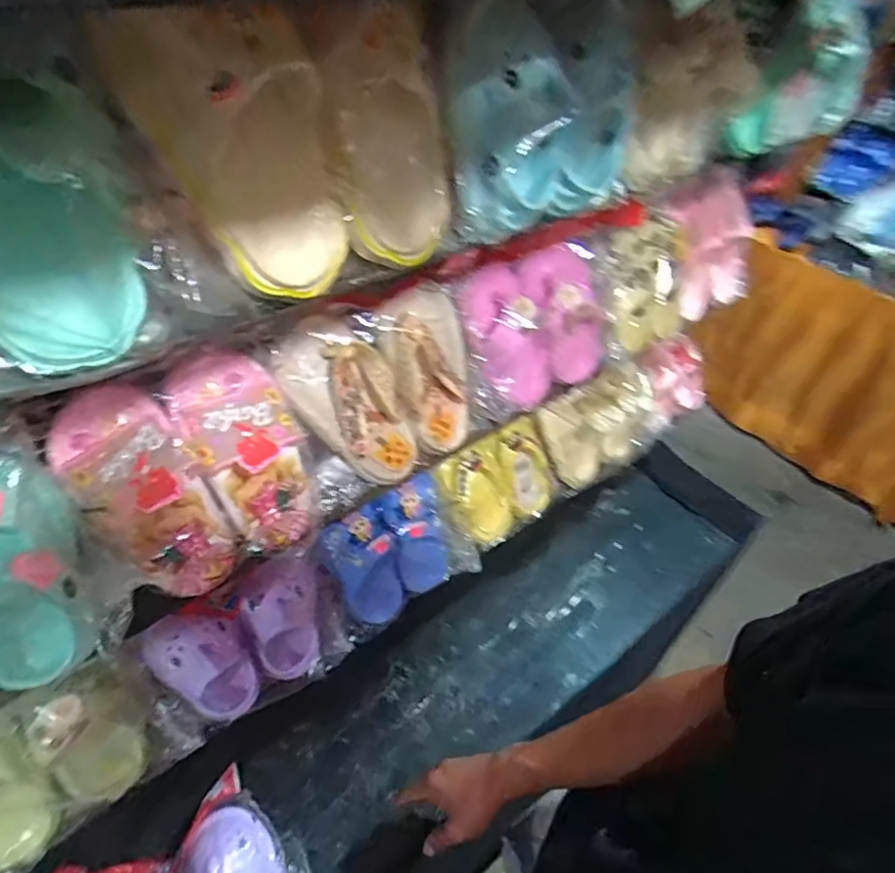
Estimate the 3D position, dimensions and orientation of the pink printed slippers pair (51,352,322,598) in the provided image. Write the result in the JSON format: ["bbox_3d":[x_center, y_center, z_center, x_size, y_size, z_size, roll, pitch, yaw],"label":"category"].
[{"bbox_3d":[-0.201,0.031,0.453,0.170,0.177,0.065,-25,18,-27],"label":"pink printed slippers pair"}]

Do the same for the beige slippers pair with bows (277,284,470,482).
[{"bbox_3d":[-0.058,-0.050,0.541,0.184,0.175,0.050,-26,31,-25],"label":"beige slippers pair with bows"}]

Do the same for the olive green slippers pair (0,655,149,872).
[{"bbox_3d":[-0.371,0.301,0.509,0.169,0.152,0.055,-29,36,-28],"label":"olive green slippers pair"}]

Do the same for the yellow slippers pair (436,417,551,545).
[{"bbox_3d":[0.074,0.063,0.791,0.184,0.153,0.055,-25,23,-28],"label":"yellow slippers pair"}]

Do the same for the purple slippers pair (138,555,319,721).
[{"bbox_3d":[-0.214,0.218,0.597,0.179,0.142,0.058,-30,30,-34],"label":"purple slippers pair"}]

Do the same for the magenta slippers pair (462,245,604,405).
[{"bbox_3d":[0.096,-0.119,0.635,0.182,0.165,0.074,-23,52,-26],"label":"magenta slippers pair"}]

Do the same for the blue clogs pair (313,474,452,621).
[{"bbox_3d":[-0.070,0.148,0.687,0.154,0.150,0.071,-26,53,-28],"label":"blue clogs pair"}]

